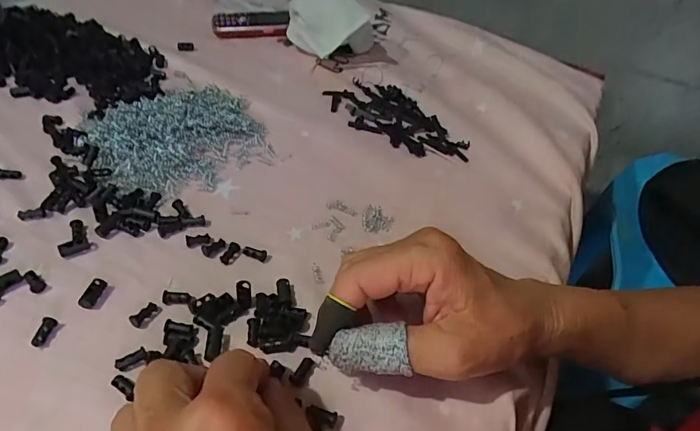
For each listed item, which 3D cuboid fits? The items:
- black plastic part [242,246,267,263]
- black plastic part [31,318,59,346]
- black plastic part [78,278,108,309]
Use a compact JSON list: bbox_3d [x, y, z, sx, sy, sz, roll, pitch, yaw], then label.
[{"bbox_3d":[-0.068,0.027,0.319,0.018,0.005,0.007,13,44,6],"label":"black plastic part"},{"bbox_3d":[-0.180,0.068,0.262,0.007,0.005,0.017,12,56,5],"label":"black plastic part"},{"bbox_3d":[-0.162,0.049,0.282,0.009,0.009,0.019,16,58,9],"label":"black plastic part"}]

